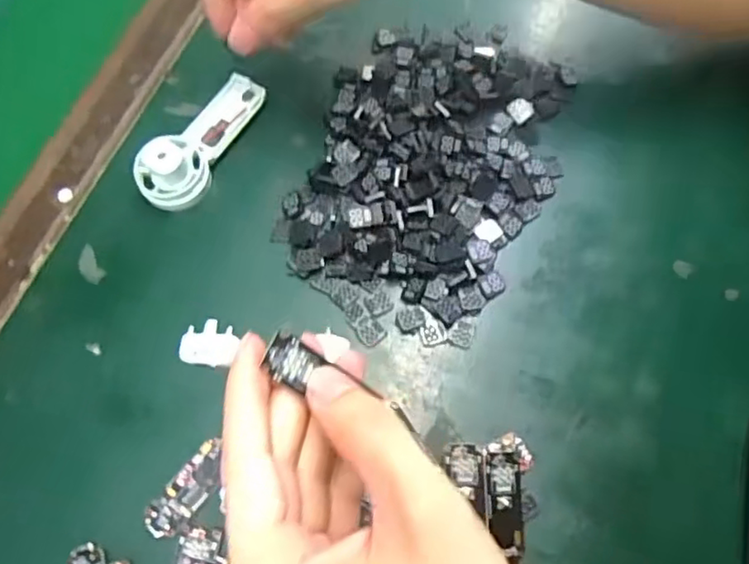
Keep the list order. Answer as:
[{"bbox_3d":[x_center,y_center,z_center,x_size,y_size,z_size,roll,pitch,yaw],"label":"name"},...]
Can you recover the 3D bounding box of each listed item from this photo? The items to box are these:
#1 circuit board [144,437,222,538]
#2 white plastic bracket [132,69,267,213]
[{"bbox_3d":[-0.089,0.100,0.305,0.019,0.004,0.048,37,73,14],"label":"circuit board"},{"bbox_3d":[-0.098,-0.084,0.363,0.030,0.030,0.095,29,71,11],"label":"white plastic bracket"}]

